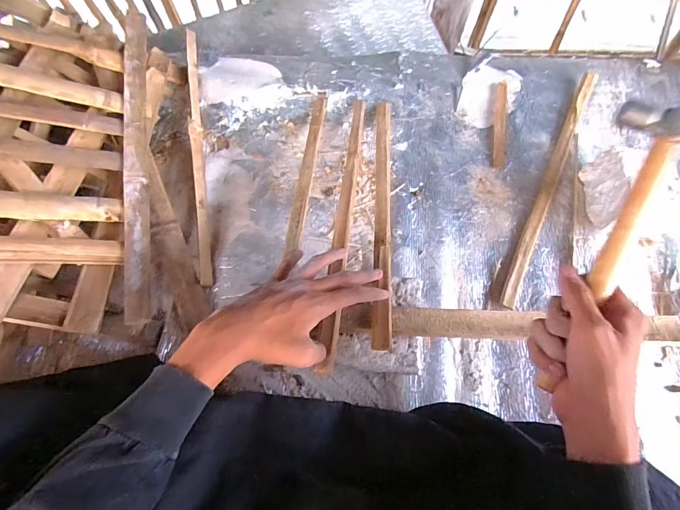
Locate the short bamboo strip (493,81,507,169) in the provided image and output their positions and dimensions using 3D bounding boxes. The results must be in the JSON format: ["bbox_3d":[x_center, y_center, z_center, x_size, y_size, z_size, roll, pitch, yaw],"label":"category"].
[{"bbox_3d":[0.292,-0.240,0.690,0.021,0.008,0.195,9,67,7],"label":"short bamboo strip"}]

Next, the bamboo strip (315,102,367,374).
[{"bbox_3d":[0.009,-0.072,0.558,0.023,0.017,0.495,4,55,5],"label":"bamboo strip"}]

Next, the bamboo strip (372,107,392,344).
[{"bbox_3d":[0.064,-0.084,0.563,0.024,0.010,0.469,2,54,4],"label":"bamboo strip"}]

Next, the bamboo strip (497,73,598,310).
[{"bbox_3d":[0.352,-0.130,0.632,0.032,0.016,0.486,25,70,13],"label":"bamboo strip"}]

